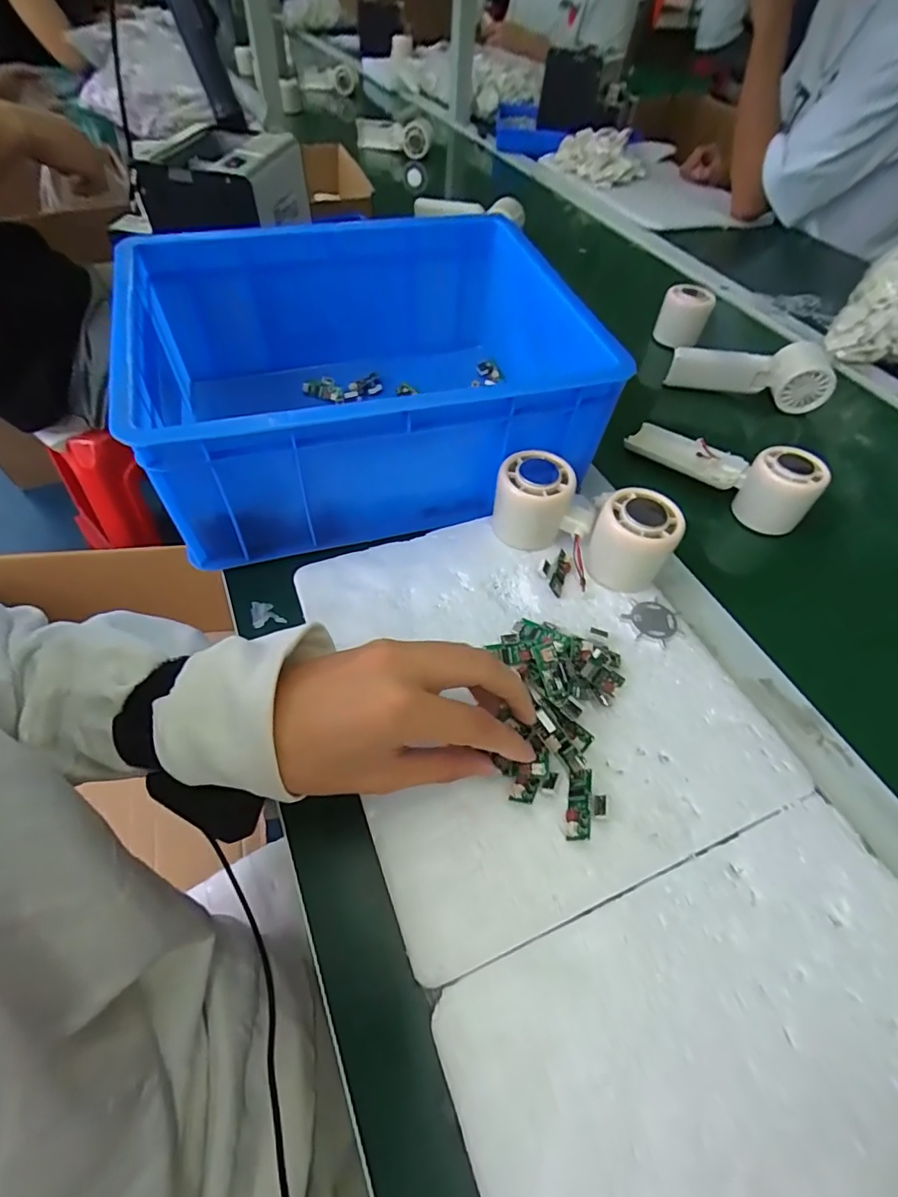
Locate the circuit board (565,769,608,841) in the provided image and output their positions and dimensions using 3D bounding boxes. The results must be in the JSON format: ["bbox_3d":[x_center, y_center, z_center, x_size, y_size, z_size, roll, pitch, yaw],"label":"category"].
[{"bbox_3d":[0.075,0.114,0.284,0.021,0.011,0.036,9,53,3],"label":"circuit board"}]

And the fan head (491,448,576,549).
[{"bbox_3d":[0.064,-0.075,0.399,0.056,0.060,0.053,12,53,6],"label":"fan head"}]

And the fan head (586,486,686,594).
[{"bbox_3d":[0.135,-0.042,0.377,0.051,0.058,0.051,2,53,-2],"label":"fan head"}]

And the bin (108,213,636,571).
[{"bbox_3d":[-0.070,-0.192,0.439,0.331,0.134,0.273,-14,55,-14],"label":"bin"}]

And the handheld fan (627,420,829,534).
[{"bbox_3d":[0.249,-0.126,0.471,0.163,0.060,0.047,38,60,23],"label":"handheld fan"}]

